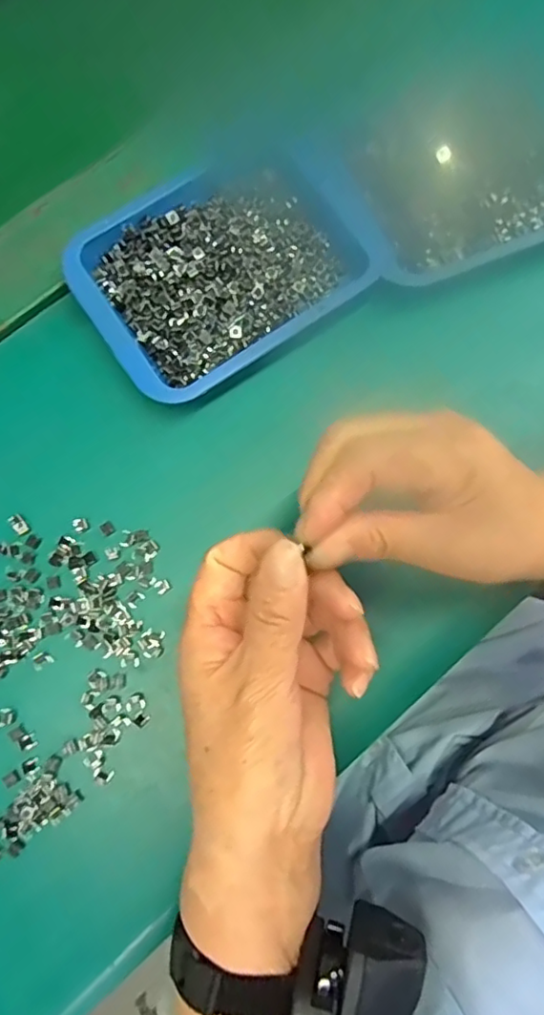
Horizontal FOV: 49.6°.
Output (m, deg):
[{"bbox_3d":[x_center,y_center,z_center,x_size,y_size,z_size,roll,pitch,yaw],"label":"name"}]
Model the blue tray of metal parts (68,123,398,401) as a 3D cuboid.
[{"bbox_3d":[-0.022,-0.143,0.339,0.173,0.017,0.118,-33,82,-6],"label":"blue tray of metal parts"}]

